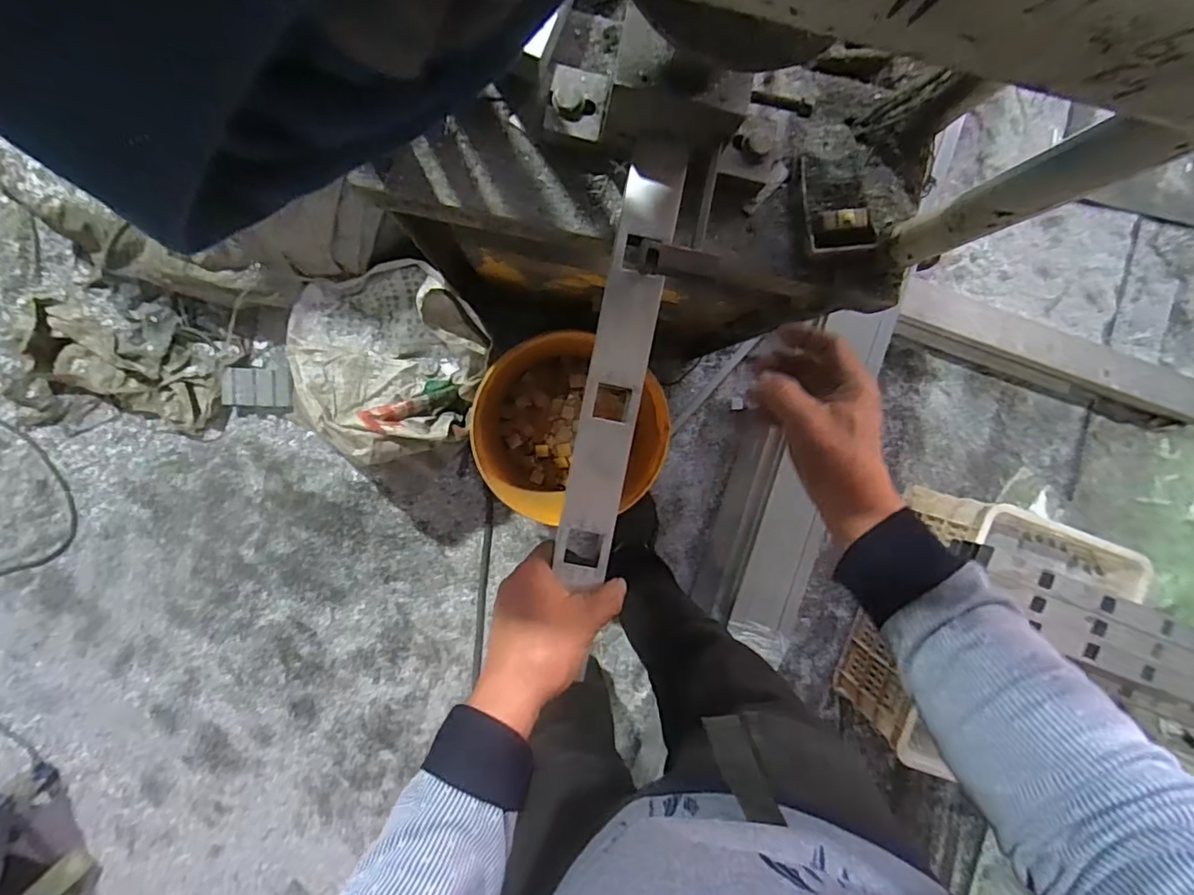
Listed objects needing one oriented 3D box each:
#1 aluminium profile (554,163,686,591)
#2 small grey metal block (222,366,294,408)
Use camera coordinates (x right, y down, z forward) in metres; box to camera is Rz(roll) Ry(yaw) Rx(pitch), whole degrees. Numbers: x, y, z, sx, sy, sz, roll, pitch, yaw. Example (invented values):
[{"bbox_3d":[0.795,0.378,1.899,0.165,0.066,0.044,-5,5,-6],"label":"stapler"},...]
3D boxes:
[{"bbox_3d":[0.014,-0.051,0.418,0.041,0.014,0.304,11,92,-9],"label":"aluminium profile"},{"bbox_3d":[-0.671,-0.119,1.128,0.132,0.025,0.075,3,94,-5],"label":"small grey metal block"}]

